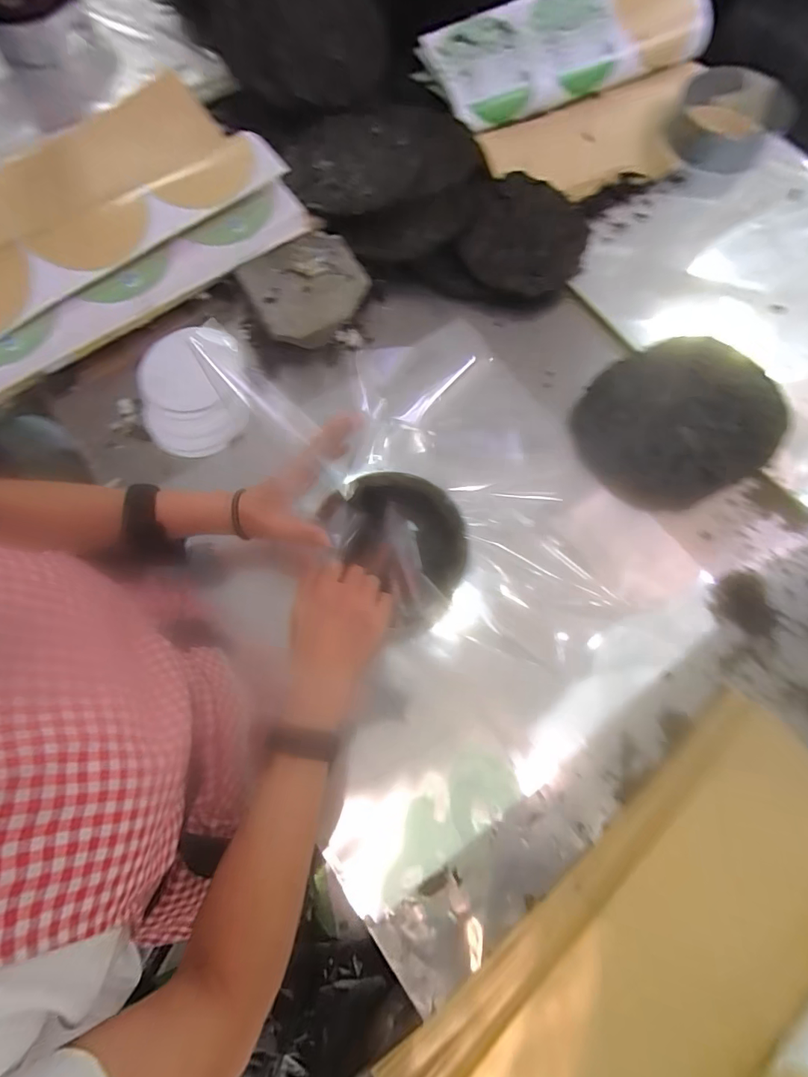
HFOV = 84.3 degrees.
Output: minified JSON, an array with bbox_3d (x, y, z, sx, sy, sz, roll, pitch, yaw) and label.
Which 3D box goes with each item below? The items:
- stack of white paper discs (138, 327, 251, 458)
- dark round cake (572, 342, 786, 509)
[{"bbox_3d":[-0.262,-0.185,0.557,0.125,0.010,0.175,-17,74,-6],"label":"stack of white paper discs"},{"bbox_3d":[0.325,-0.141,0.542,0.230,0.048,0.191,-26,75,-8],"label":"dark round cake"}]

